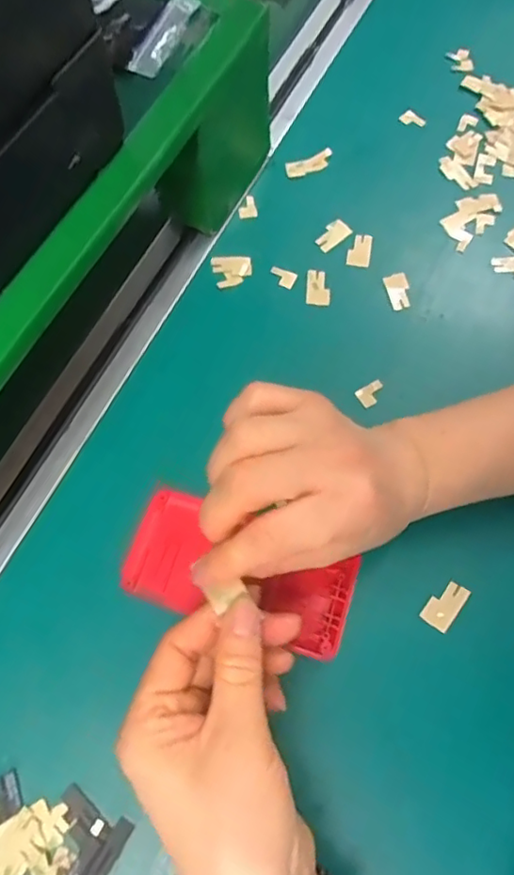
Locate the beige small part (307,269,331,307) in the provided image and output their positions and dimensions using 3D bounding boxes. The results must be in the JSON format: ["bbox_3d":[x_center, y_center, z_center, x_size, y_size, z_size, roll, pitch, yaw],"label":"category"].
[{"bbox_3d":[0.042,-0.103,0.404,0.015,0.004,0.028,1,67,3],"label":"beige small part"}]

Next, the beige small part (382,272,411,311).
[{"bbox_3d":[0.097,-0.100,0.402,0.015,0.005,0.026,-13,67,-3],"label":"beige small part"}]

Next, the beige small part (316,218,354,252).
[{"bbox_3d":[0.054,-0.146,0.421,0.028,0.004,0.016,-40,71,-14],"label":"beige small part"}]

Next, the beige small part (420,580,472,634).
[{"bbox_3d":[0.103,0.091,0.321,0.016,0.004,0.028,38,73,16],"label":"beige small part"}]

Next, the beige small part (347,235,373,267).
[{"bbox_3d":[0.072,-0.133,0.414,0.016,0.004,0.027,9,68,6],"label":"beige small part"}]

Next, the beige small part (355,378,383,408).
[{"bbox_3d":[0.072,-0.028,0.371,0.017,0.007,0.013,-36,70,-12],"label":"beige small part"}]

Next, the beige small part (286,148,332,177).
[{"bbox_3d":[0.040,-0.208,0.447,0.037,0.004,0.014,-21,68,-6],"label":"beige small part"}]

